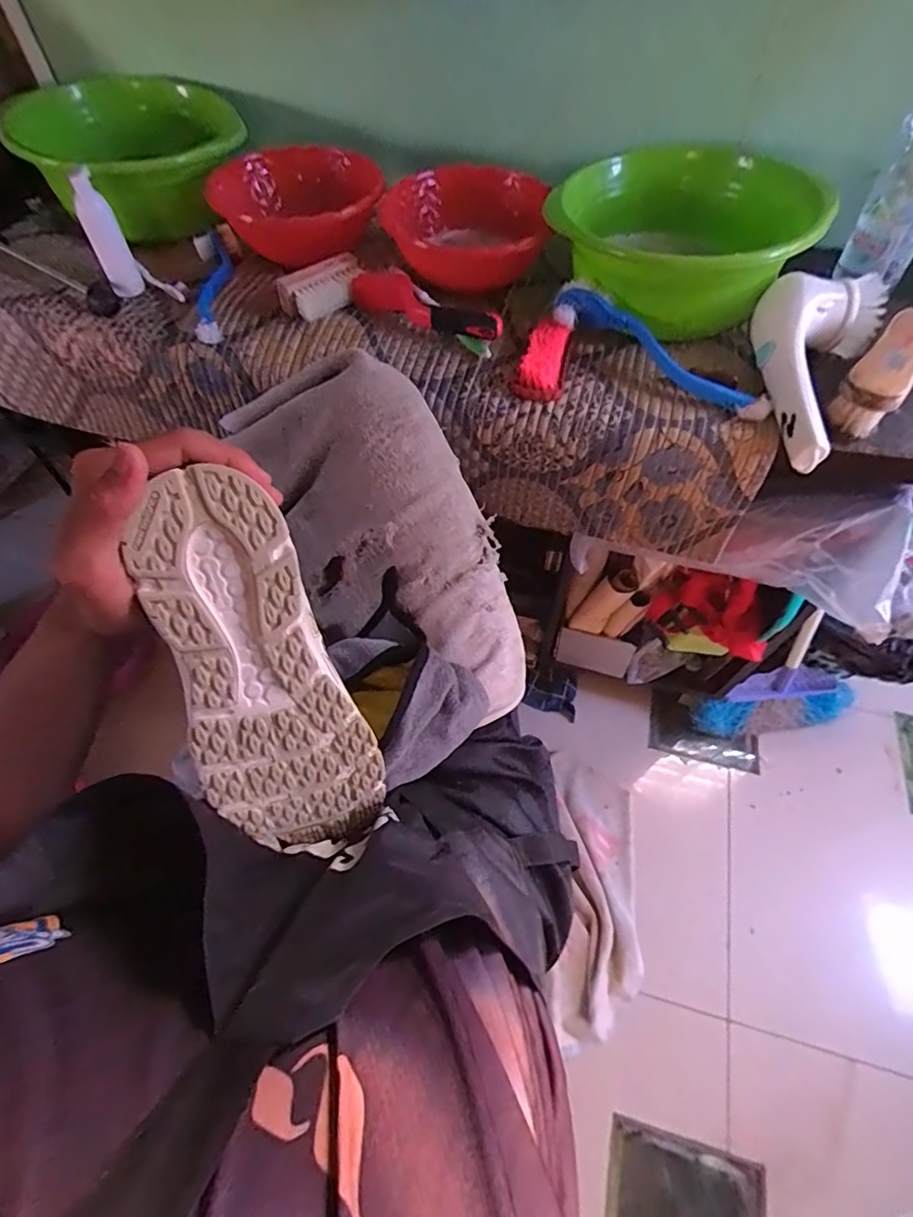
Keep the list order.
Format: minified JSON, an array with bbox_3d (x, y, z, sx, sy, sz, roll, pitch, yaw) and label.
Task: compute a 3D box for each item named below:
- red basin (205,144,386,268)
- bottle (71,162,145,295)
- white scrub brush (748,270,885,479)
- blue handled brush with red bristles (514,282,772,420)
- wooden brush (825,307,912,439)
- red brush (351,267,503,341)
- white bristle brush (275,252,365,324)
[{"bbox_3d":[-0.188,-0.483,0.655,0.194,0.075,0.199,0,58,0],"label":"red basin"},{"bbox_3d":[-0.393,-0.416,0.606,0.036,0.120,0.032,-25,61,-15],"label":"bottle"},{"bbox_3d":[0.333,-0.247,0.523,0.109,0.063,0.227,27,62,16],"label":"white scrub brush"},{"bbox_3d":[0.188,-0.256,0.550,0.242,0.048,0.124,13,59,8],"label":"blue handled brush with red bristles"},{"bbox_3d":[0.406,-0.229,0.503,0.048,0.047,0.153,39,80,22],"label":"wooden brush"},{"bbox_3d":[-0.034,-0.323,0.582,0.186,0.045,0.031,31,63,18],"label":"red brush"},{"bbox_3d":[-0.145,-0.354,0.601,0.095,0.034,0.043,-31,63,-18],"label":"white bristle brush"}]

